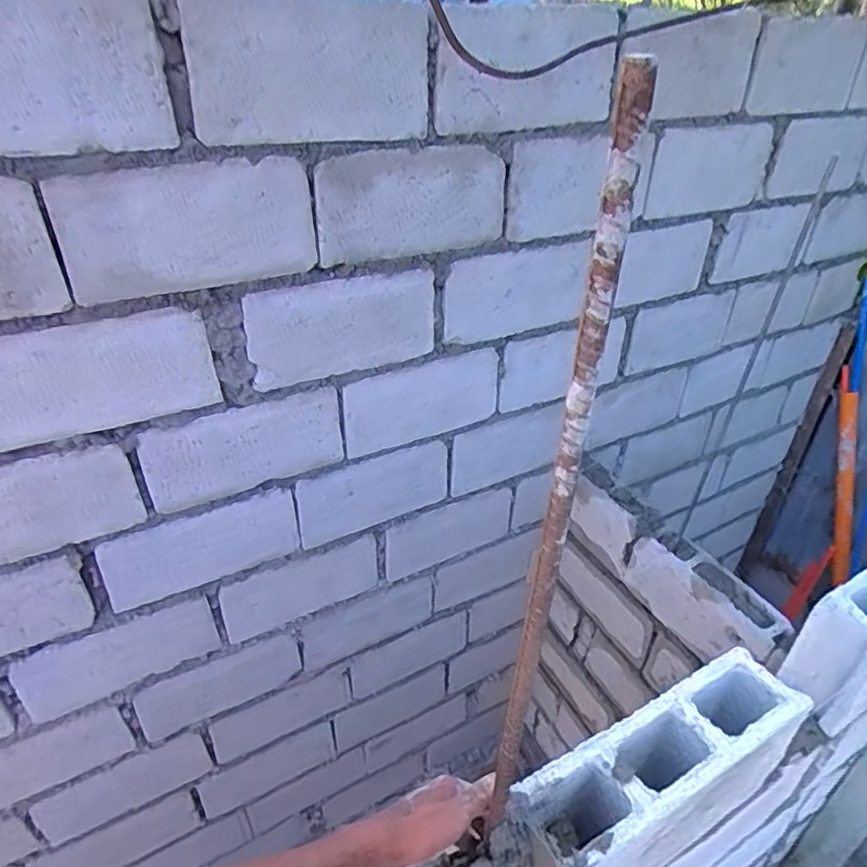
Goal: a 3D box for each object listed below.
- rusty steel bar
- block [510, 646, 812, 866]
[{"bbox_3d":[0.061,0.087,0.352,0.015,0.512,0.008,-2,33,-8],"label":"rusty steel bar"},{"bbox_3d":[0.237,0.400,0.670,0.366,0.174,0.098,-17,38,-25],"label":"block"}]

